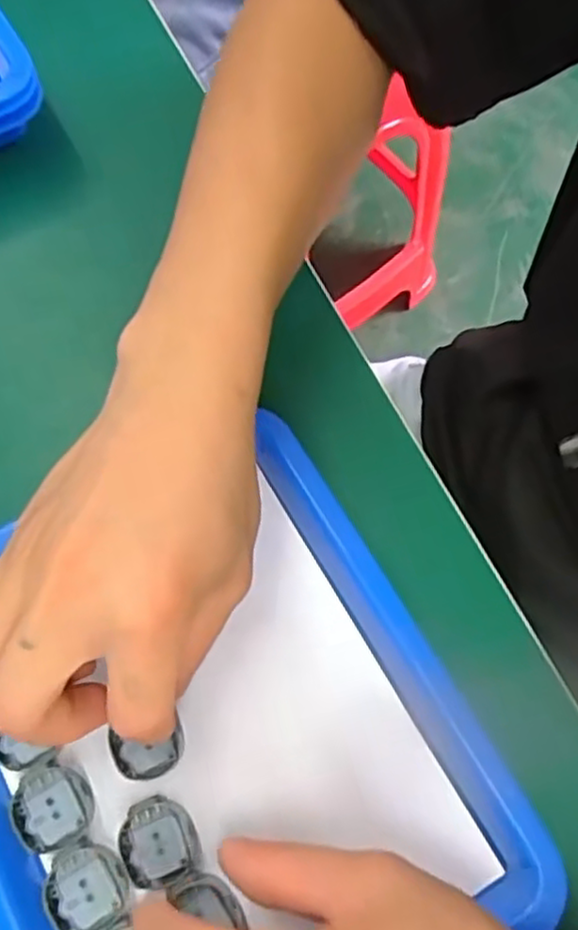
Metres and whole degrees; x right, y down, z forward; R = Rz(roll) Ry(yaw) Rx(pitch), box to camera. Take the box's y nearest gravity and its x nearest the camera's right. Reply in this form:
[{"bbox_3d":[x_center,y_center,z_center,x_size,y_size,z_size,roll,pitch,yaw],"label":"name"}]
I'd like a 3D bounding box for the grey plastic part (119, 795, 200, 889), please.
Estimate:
[{"bbox_3d":[-0.047,0.134,0.251,0.027,0.006,0.028,-24,72,-9],"label":"grey plastic part"}]

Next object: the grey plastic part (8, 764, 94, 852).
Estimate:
[{"bbox_3d":[-0.086,0.123,0.254,0.026,0.008,0.027,0,70,0],"label":"grey plastic part"}]

